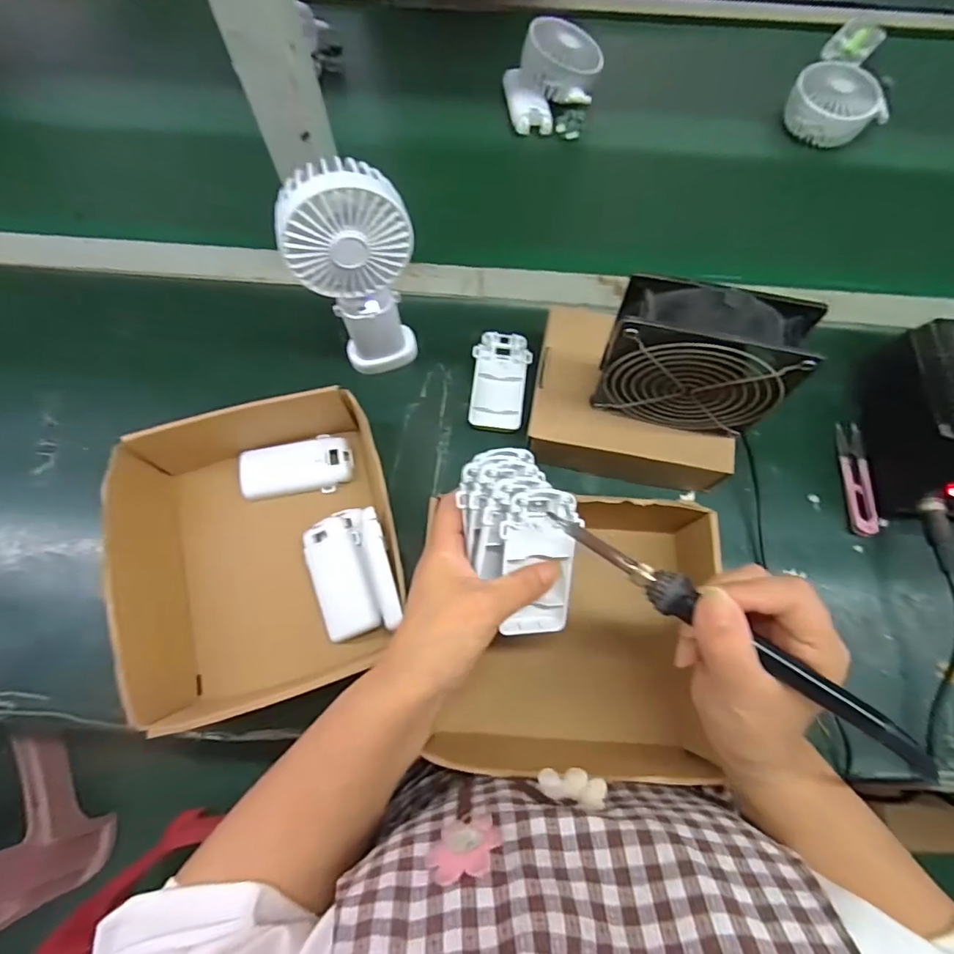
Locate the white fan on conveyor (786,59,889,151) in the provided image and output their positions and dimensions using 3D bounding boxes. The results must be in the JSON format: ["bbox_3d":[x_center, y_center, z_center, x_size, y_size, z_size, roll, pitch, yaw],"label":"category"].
[{"bbox_3d":[0.399,-0.418,0.584,0.082,0.054,0.085,-26,75,-9],"label":"white fan on conveyor"}]

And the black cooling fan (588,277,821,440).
[{"bbox_3d":[0.148,-0.079,0.362,0.120,0.111,0.045,15,73,4],"label":"black cooling fan"}]

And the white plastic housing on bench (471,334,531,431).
[{"bbox_3d":[0.021,-0.089,0.481,0.051,0.012,0.095,2,75,1],"label":"white plastic housing on bench"}]

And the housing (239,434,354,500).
[{"bbox_3d":[-0.158,-0.008,0.456,0.095,0.019,0.045,-9,75,-2],"label":"housing"}]

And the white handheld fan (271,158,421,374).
[{"bbox_3d":[-0.091,-0.152,0.408,0.087,0.181,0.051,-16,75,-5],"label":"white handheld fan"}]

